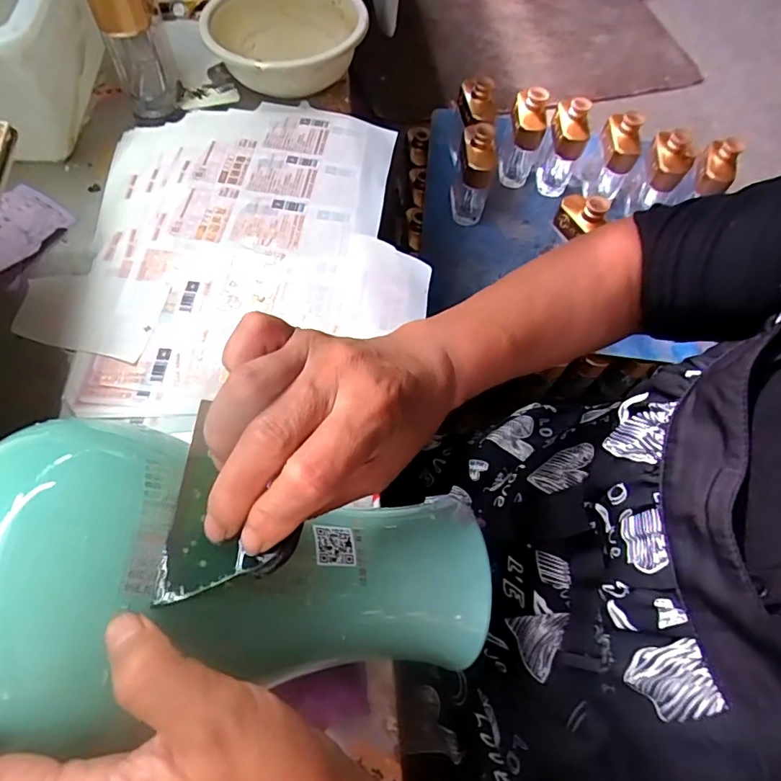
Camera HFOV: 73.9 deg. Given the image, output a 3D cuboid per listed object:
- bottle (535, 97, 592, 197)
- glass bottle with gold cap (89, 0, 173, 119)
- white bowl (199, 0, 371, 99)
[{"bbox_3d":[0.344,-0.476,1.033,0.059,0.177,0.082,5,63,-4],"label":"bottle"},{"bbox_3d":[-0.282,-0.399,0.560,0.056,0.170,0.073,-15,66,-13],"label":"glass bottle with gold cap"},{"bbox_3d":[-0.125,-0.441,0.648,0.182,0.064,0.198,3,63,-5],"label":"white bowl"}]

